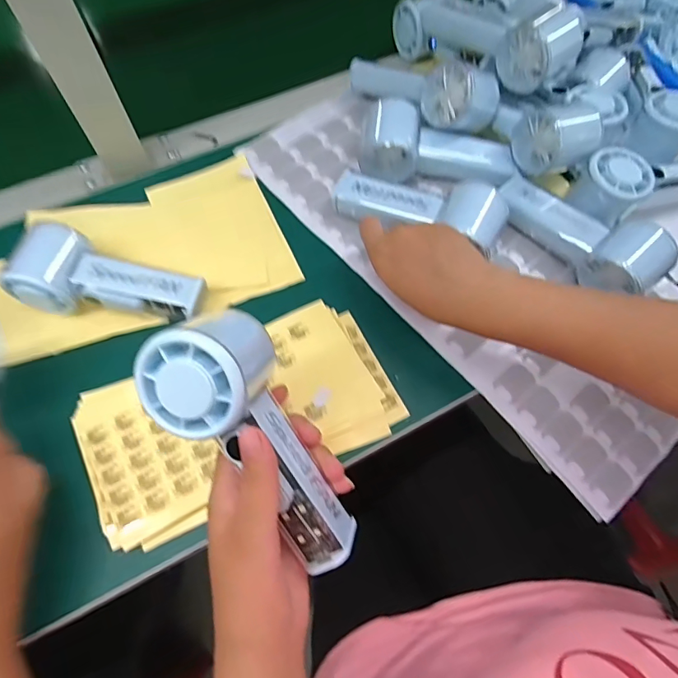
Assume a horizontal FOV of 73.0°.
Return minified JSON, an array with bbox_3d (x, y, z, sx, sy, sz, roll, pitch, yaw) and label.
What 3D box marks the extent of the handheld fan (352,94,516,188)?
[{"bbox_3d":[0.095,-0.185,0.448,0.151,0.045,0.069,9,64,3],"label":"handheld fan"}]

